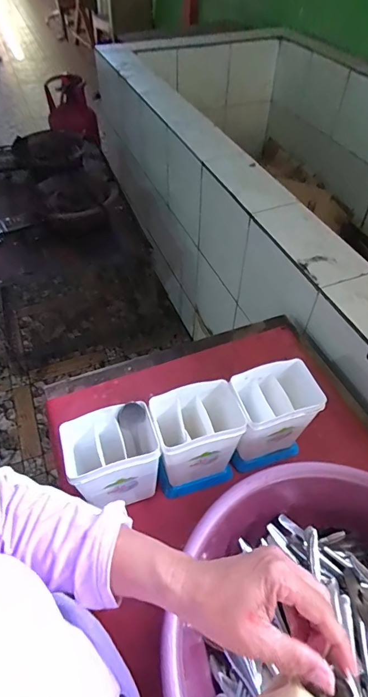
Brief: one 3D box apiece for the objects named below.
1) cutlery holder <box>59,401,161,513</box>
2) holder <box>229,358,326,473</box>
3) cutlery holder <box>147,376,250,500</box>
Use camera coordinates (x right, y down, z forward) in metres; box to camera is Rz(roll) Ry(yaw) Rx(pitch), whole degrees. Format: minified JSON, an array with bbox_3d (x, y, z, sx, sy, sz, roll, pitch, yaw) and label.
[{"bbox_3d":[-0.105,0.163,0.579,0.128,0.134,0.089,-13,51,-10],"label":"cutlery holder"},{"bbox_3d":[0.136,0.109,0.638,0.124,0.151,0.090,-13,51,-11],"label":"holder"},{"bbox_3d":[0.024,0.140,0.617,0.137,0.160,0.093,-15,52,-12],"label":"cutlery holder"}]

